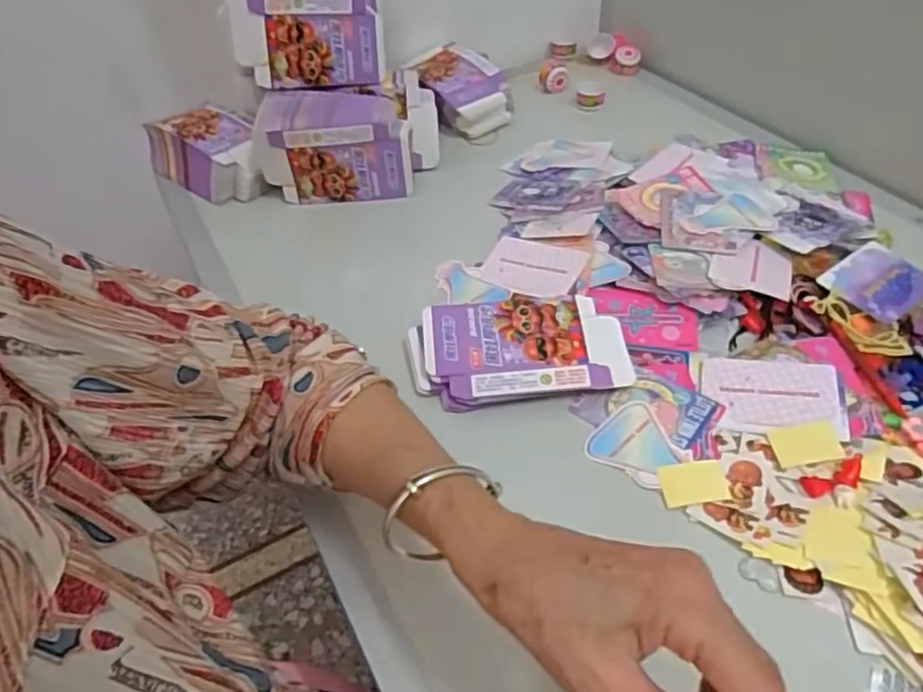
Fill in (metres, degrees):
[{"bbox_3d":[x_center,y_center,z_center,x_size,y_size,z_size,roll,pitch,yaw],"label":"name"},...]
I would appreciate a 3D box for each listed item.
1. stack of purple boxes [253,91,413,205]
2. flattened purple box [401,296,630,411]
[{"bbox_3d":[-0.127,-0.202,0.685,0.151,0.091,0.067,-1,45,2],"label":"stack of purple boxes"},{"bbox_3d":[0.042,0.002,0.503,0.157,0.024,0.084,-4,45,-1],"label":"flattened purple box"}]

